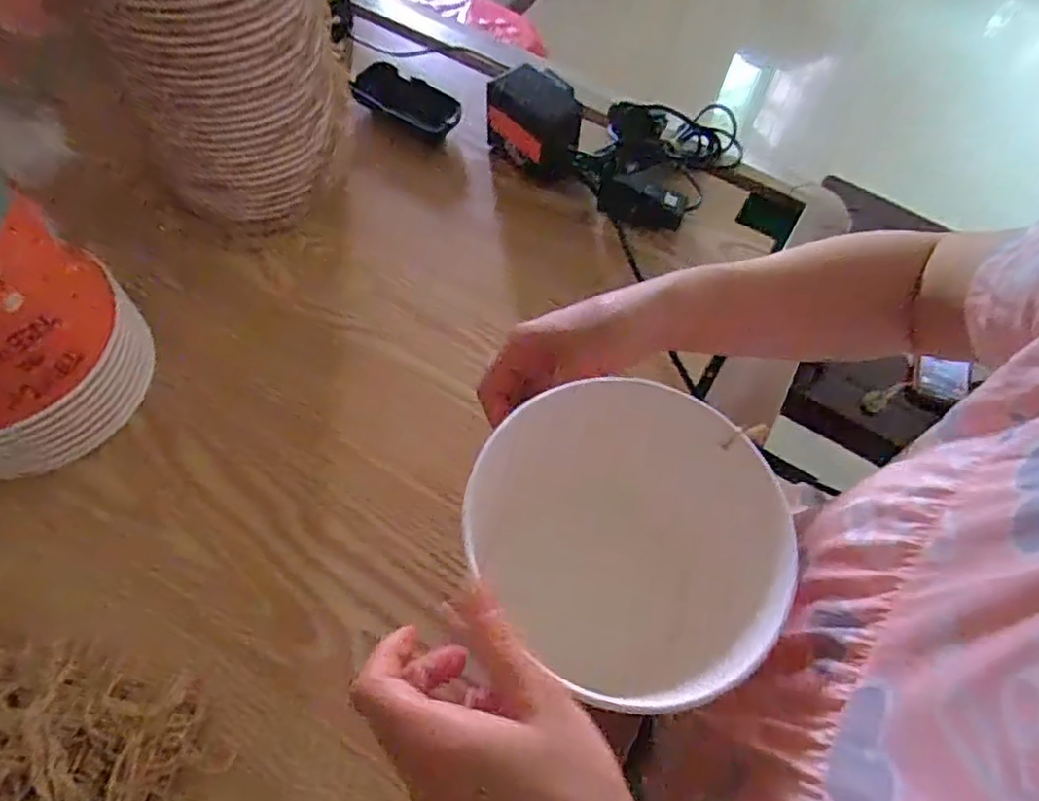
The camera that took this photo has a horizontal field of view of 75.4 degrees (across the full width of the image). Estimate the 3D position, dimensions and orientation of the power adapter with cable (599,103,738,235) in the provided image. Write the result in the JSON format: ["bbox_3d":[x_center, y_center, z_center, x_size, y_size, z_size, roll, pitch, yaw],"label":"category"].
[{"bbox_3d":[0.138,-0.230,0.623,0.145,0.041,0.166,11,61,3],"label":"power adapter with cable"}]

